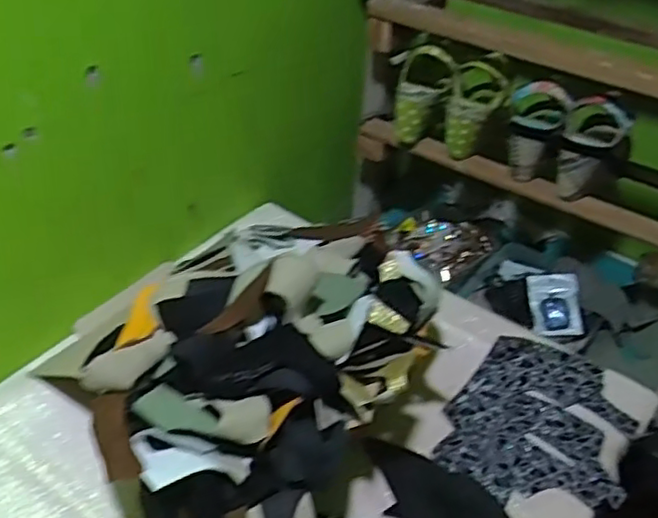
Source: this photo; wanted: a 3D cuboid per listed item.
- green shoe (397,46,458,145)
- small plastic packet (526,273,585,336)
[{"bbox_3d":[0.142,-0.245,0.978,0.078,0.136,0.072,12,41,5],"label":"green shoe"},{"bbox_3d":[0.345,0.070,0.995,0.071,0.092,0.012,-8,-6,17],"label":"small plastic packet"}]

